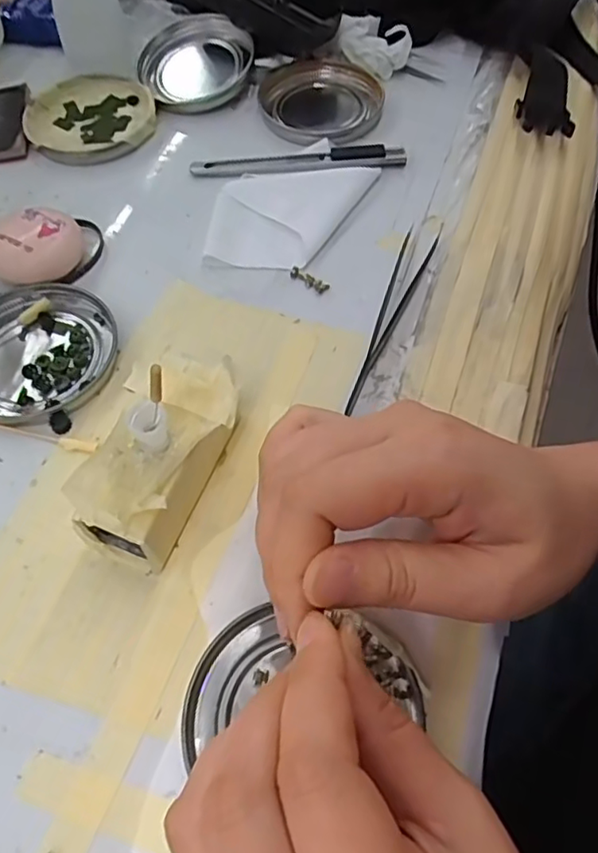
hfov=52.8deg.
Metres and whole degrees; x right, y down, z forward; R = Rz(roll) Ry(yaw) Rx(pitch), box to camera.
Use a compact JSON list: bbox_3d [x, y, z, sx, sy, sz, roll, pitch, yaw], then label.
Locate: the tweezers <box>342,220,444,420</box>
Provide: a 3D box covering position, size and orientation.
[{"bbox_3d":[0.048,-0.058,0.303,0.017,0.007,0.121,18,62,11],"label":"tweezers"}]

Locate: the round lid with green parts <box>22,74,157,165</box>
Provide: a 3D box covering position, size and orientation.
[{"bbox_3d":[-0.132,-0.196,0.381,0.078,0.010,0.079,-1,60,1],"label":"round lid with green parts"}]

